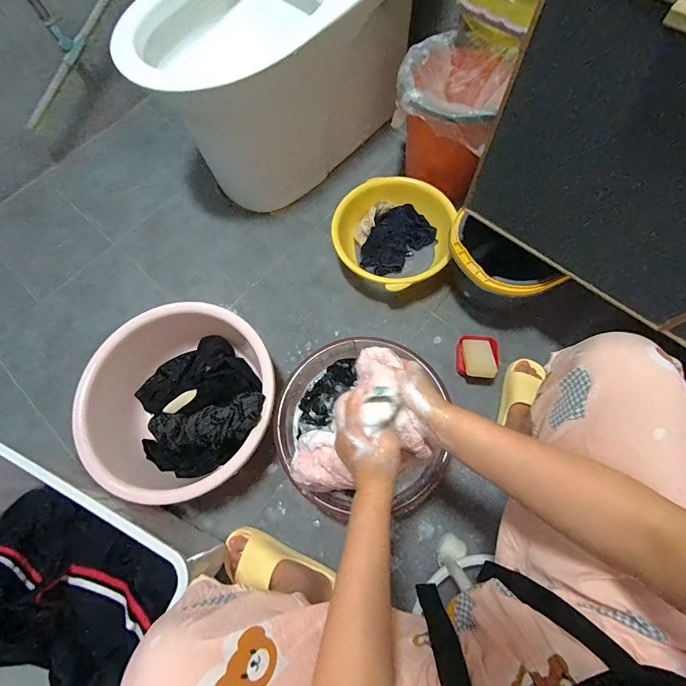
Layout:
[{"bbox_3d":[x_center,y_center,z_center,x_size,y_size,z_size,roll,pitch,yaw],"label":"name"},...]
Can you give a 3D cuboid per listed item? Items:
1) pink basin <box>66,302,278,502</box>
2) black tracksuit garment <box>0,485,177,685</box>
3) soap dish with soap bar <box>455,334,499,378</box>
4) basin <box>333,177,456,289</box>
[{"bbox_3d":[-0.314,0.138,0.797,0.346,0.196,0.389,24,73,12],"label":"pink basin"},{"bbox_3d":[-0.491,0.433,0.618,0.351,0.206,0.208,26,74,13],"label":"black tracksuit garment"},{"bbox_3d":[0.315,0.032,0.851,0.091,0.056,0.106,10,71,8],"label":"soap dish with soap bar"},{"bbox_3d":[0.128,-0.264,0.941,0.283,0.140,0.278,-1,70,4],"label":"basin"}]

